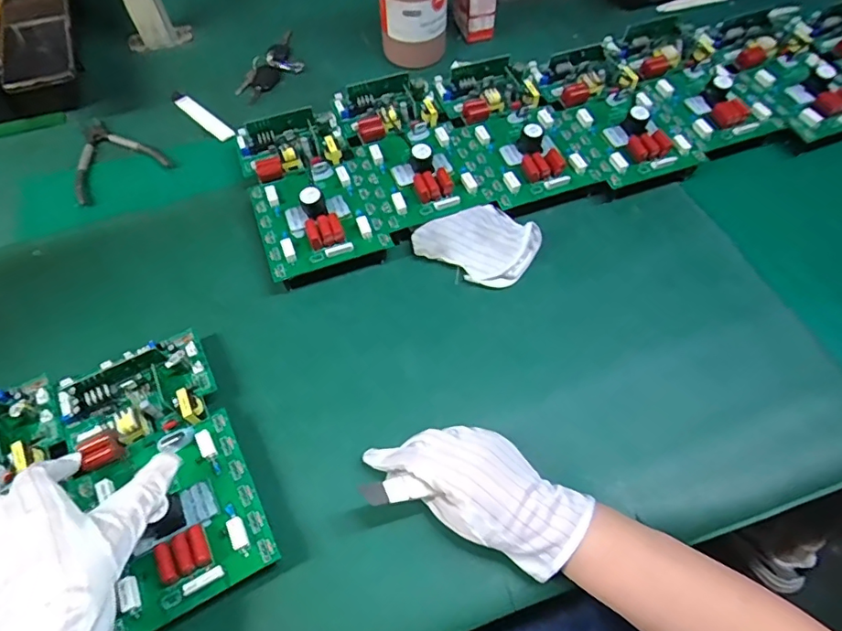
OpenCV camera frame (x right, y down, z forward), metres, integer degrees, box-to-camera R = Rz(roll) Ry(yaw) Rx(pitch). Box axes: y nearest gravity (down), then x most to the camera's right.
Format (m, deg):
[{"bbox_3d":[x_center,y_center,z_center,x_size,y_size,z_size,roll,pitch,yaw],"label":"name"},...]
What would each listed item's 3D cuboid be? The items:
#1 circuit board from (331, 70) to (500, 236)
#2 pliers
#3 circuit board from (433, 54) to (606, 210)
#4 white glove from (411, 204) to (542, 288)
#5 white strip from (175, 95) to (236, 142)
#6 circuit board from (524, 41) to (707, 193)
[{"bbox_3d":[-0.016,-0.202,0.591,0.126,0.036,0.214,-20,62,-10],"label":"circuit board"},{"bbox_3d":[-0.386,-0.206,0.642,0.109,0.011,0.141,-29,64,-15],"label":"pliers"},{"bbox_3d":[0.107,-0.233,0.611,0.126,0.032,0.225,-18,62,-9],"label":"circuit board"},{"bbox_3d":[0.061,-0.082,0.552,0.118,0.034,0.086,28,64,15],"label":"white glove"},{"bbox_3d":[-0.283,-0.262,0.676,0.121,0.009,0.024,41,69,21],"label":"white strip"},{"bbox_3d":[0.233,-0.256,0.627,0.133,0.035,0.220,-23,66,-10],"label":"circuit board"}]

